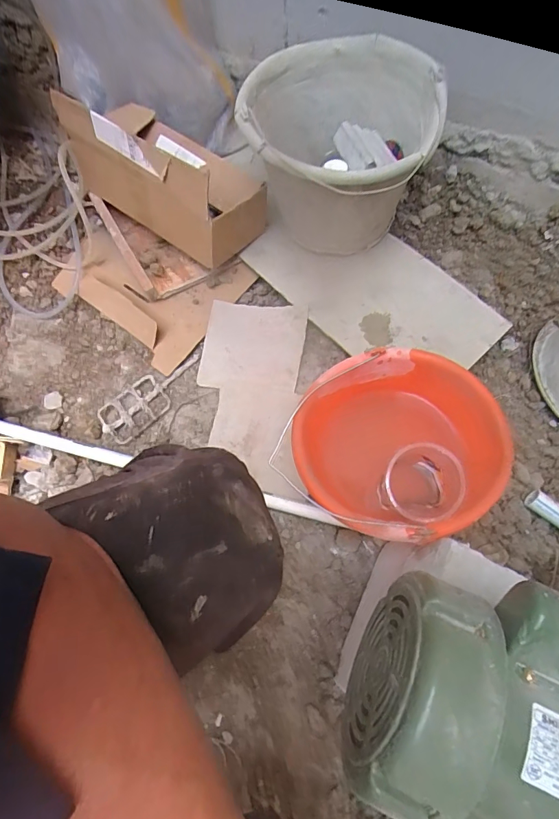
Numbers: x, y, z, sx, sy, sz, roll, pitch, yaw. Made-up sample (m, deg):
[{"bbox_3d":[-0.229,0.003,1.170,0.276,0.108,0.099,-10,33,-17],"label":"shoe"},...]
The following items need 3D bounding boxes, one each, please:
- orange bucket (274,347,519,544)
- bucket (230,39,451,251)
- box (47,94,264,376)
[{"bbox_3d":[0.147,0.065,0.590,0.239,0.186,0.222,39,76,14],"label":"orange bucket"},{"bbox_3d":[0.089,-0.407,0.686,0.283,0.206,0.280,-1,71,2],"label":"bucket"},{"bbox_3d":[-0.234,-0.323,0.729,0.366,0.227,0.325,38,76,13],"label":"box"}]

